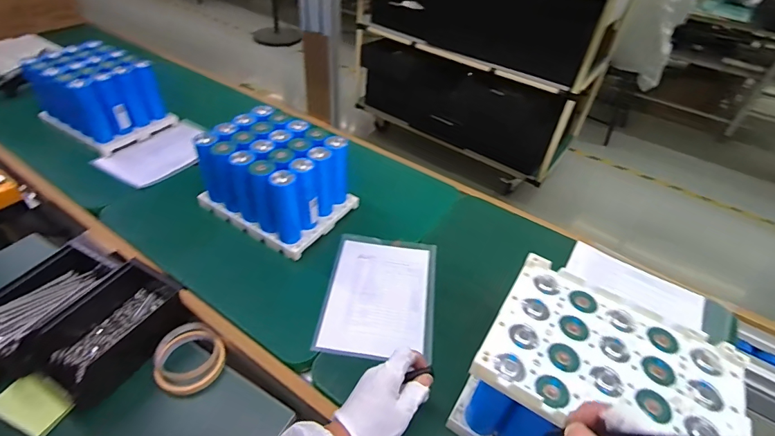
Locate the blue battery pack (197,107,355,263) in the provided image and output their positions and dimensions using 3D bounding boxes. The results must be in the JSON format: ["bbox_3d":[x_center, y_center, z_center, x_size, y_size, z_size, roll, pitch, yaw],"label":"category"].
[{"bbox_3d":[-0.190,-0.073,0.709,0.220,0.140,0.171,27,47,22],"label":"blue battery pack"}]

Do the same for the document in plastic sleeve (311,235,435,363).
[{"bbox_3d":[-0.008,0.116,0.634,0.166,0.009,0.227,9,43,0],"label":"document in plastic sleeve"}]

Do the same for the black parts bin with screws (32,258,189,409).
[{"bbox_3d":[-0.380,0.156,0.569,0.113,0.064,0.179,24,46,19],"label":"black parts bin with screws"}]

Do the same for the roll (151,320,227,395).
[{"bbox_3d":[-0.280,0.199,0.570,0.089,0.032,0.090,3,43,-3],"label":"roll"}]

